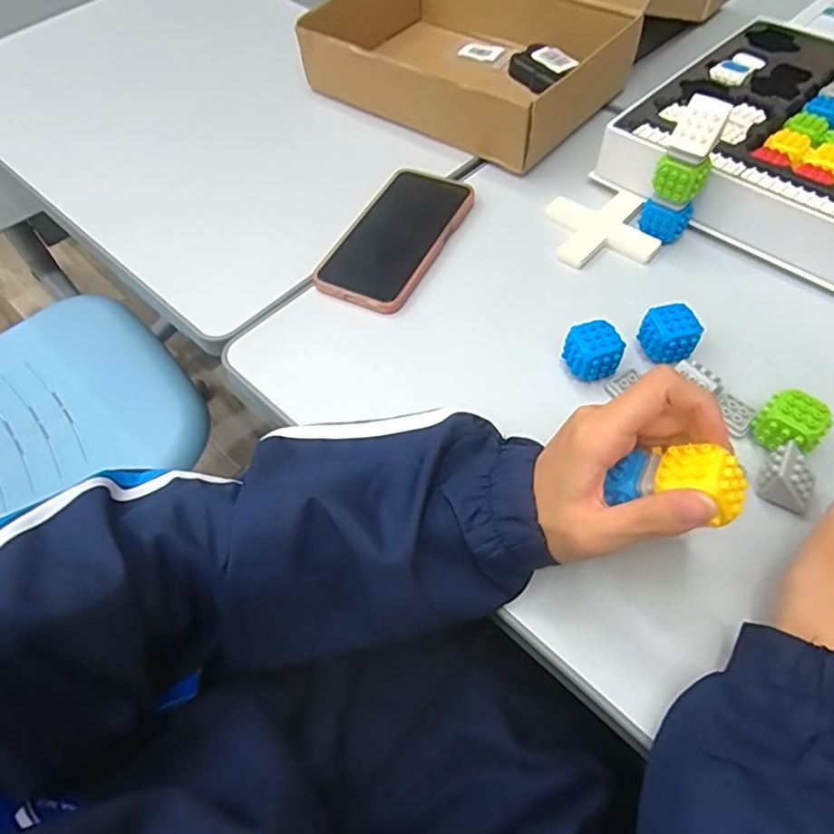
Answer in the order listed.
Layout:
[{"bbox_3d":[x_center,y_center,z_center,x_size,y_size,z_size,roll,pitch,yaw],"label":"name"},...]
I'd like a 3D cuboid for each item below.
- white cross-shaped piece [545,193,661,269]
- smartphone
[{"bbox_3d":[0.164,-0.168,0.506,0.085,0.012,0.078,-3,57,0],"label":"white cross-shaped piece"},{"bbox_3d":[-0.015,-0.168,0.513,0.084,0.020,0.185,22,61,16],"label":"smartphone"}]

